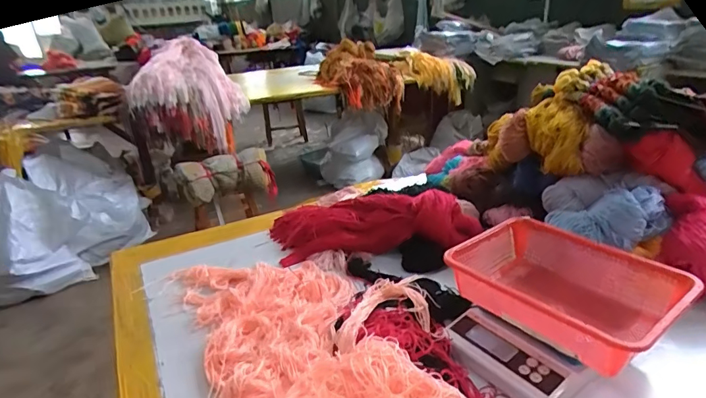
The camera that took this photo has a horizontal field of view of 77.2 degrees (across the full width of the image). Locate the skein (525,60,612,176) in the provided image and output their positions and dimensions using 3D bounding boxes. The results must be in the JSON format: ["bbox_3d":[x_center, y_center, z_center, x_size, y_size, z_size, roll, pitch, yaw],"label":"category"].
[{"bbox_3d":[0.393,-0.165,0.822,0.122,0.051,0.269,10,59,29],"label":"skein"}]

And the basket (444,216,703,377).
[{"bbox_3d":[0.277,0.115,0.578,0.204,0.073,0.248,-22,29,-34],"label":"basket"}]

